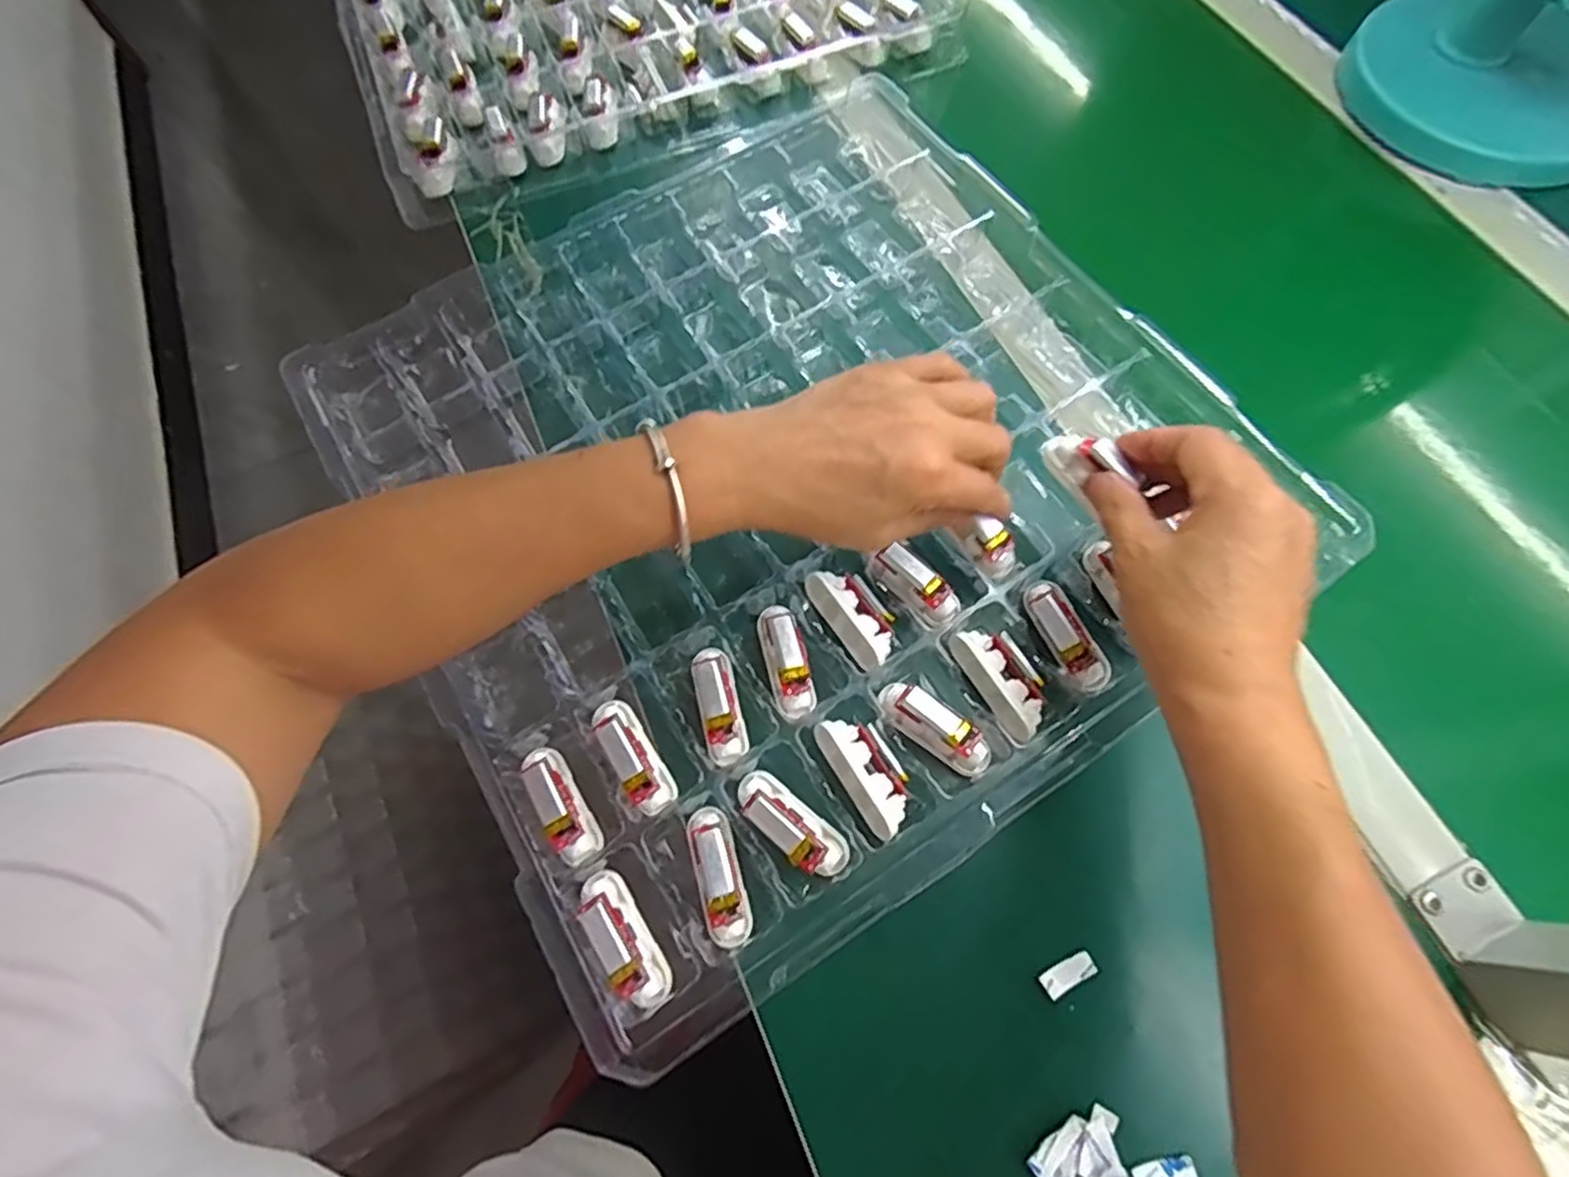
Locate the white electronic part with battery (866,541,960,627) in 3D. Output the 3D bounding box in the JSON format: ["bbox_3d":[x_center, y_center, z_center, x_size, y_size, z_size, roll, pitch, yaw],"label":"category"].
[{"bbox_3d":[0.070,-0.002,0.369,0.053,0.014,0.023,38,74,14],"label":"white electronic part with battery"}]

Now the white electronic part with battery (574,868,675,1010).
[{"bbox_3d":[-0.075,0.163,0.317,0.020,0.029,0.063,-34,72,-11],"label":"white electronic part with battery"}]

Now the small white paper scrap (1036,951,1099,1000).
[{"bbox_3d":[0.131,0.179,0.317,0.026,0.004,0.011,-26,52,-11],"label":"small white paper scrap"}]

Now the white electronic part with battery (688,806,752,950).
[{"bbox_3d":[-0.031,0.135,0.323,0.020,0.020,0.062,-14,69,-4],"label":"white electronic part with battery"}]

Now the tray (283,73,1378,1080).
[{"bbox_3d":[-0.003,-0.084,0.414,0.465,0.040,0.481,-31,71,-10],"label":"tray"}]

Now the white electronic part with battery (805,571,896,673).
[{"bbox_3d":[0.039,0.014,0.373,0.031,0.017,0.061,-32,71,-11],"label":"white electronic part with battery"}]

